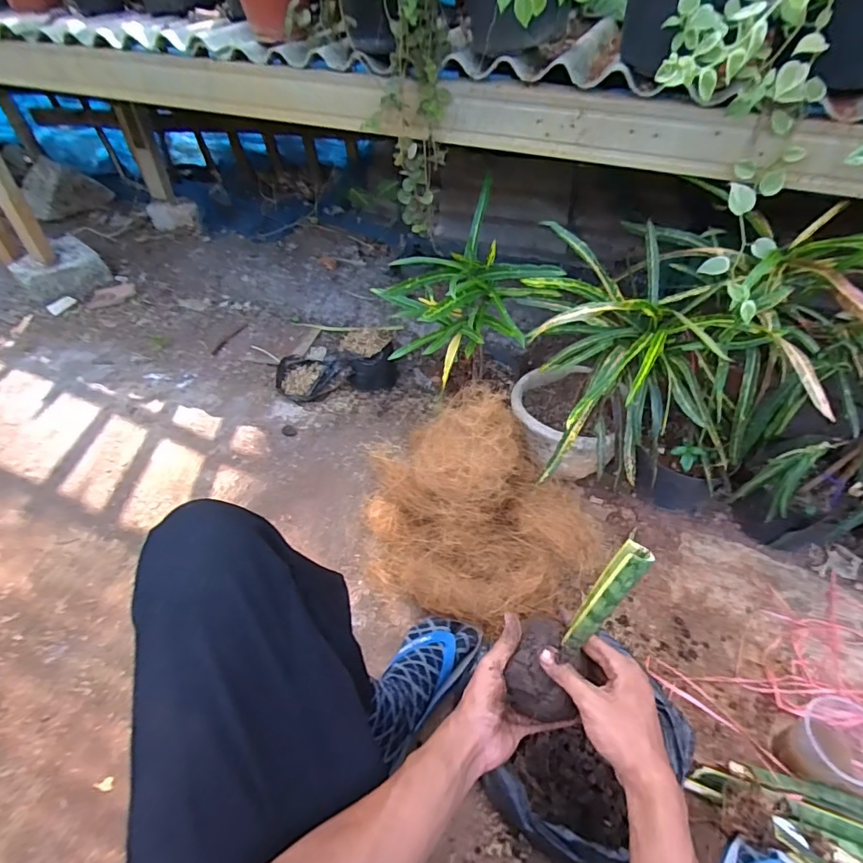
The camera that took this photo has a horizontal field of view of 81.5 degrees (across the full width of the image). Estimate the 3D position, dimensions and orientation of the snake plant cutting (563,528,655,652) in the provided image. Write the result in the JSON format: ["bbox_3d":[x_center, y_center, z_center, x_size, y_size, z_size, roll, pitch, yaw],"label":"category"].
[{"bbox_3d":[0.145,0.142,0.422,0.024,0.131,0.023,39,36,29],"label":"snake plant cutting"}]

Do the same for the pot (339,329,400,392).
[{"bbox_3d":[-0.136,-0.157,1.125,0.115,0.119,0.109,-1,47,1],"label":"pot"}]

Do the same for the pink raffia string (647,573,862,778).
[{"bbox_3d":[0.564,0.353,0.715,0.468,0.051,0.237,6,48,6],"label":"pink raffia string"}]

